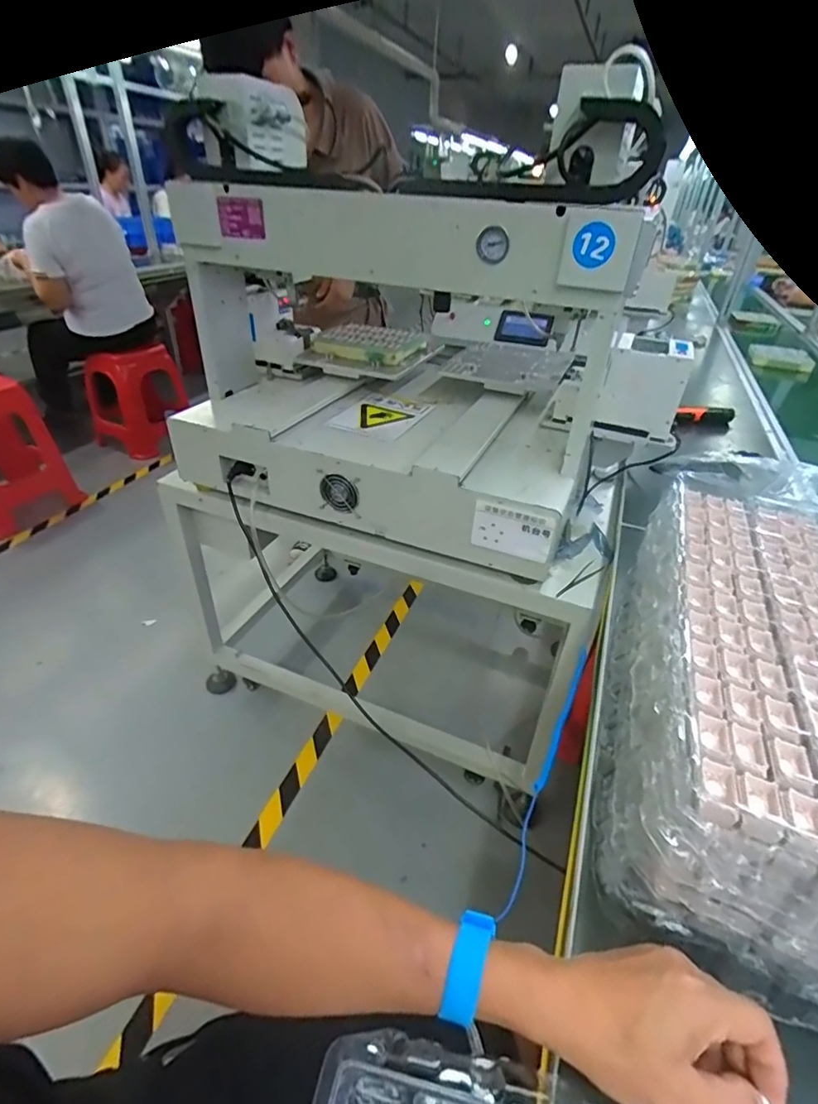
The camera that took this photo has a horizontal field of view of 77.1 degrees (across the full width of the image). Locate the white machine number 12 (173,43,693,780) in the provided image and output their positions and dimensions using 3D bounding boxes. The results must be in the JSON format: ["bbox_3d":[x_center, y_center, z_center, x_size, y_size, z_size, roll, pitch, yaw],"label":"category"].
[{"bbox_3d":[0.003,-0.155,1.160,0.882,1.207,0.651,20,39,21],"label":"white machine number 12"}]

